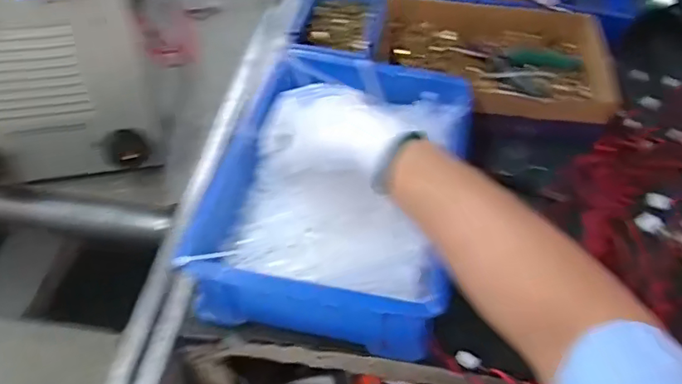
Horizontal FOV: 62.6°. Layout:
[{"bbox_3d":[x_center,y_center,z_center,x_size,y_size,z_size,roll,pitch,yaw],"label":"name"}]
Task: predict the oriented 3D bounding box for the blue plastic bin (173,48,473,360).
[{"bbox_3d":[-0.001,-0.009,0.527,0.220,0.079,0.290,14,50,8],"label":"blue plastic bin"}]

